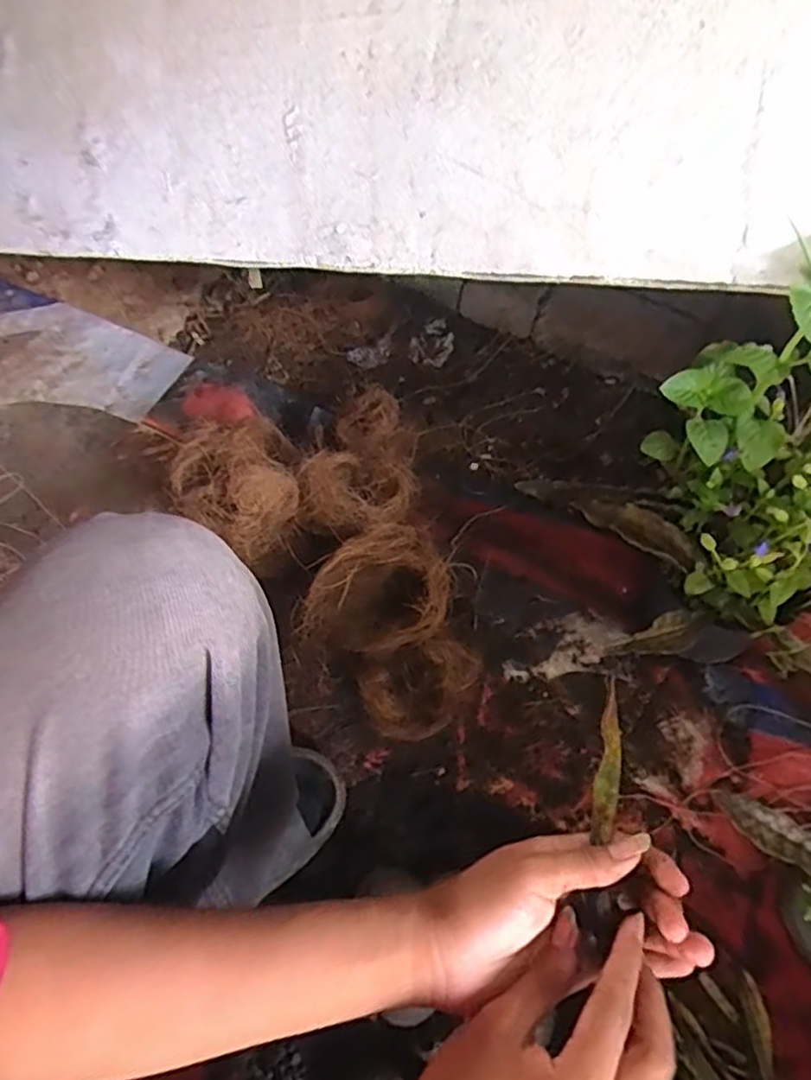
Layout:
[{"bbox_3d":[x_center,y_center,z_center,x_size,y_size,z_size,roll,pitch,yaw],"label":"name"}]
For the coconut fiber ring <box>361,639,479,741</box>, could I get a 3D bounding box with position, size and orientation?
[{"bbox_3d":[0.013,0.136,0.674,0.111,0.102,0.045,-19,20,-6],"label":"coconut fiber ring"}]

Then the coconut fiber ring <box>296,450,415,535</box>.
[{"bbox_3d":[-0.049,-0.048,0.684,0.099,0.045,0.101,0,62,0],"label":"coconut fiber ring"}]

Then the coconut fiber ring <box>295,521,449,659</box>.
[{"bbox_3d":[-0.031,0.047,0.622,0.143,0.109,0.060,-15,21,-15],"label":"coconut fiber ring"}]

